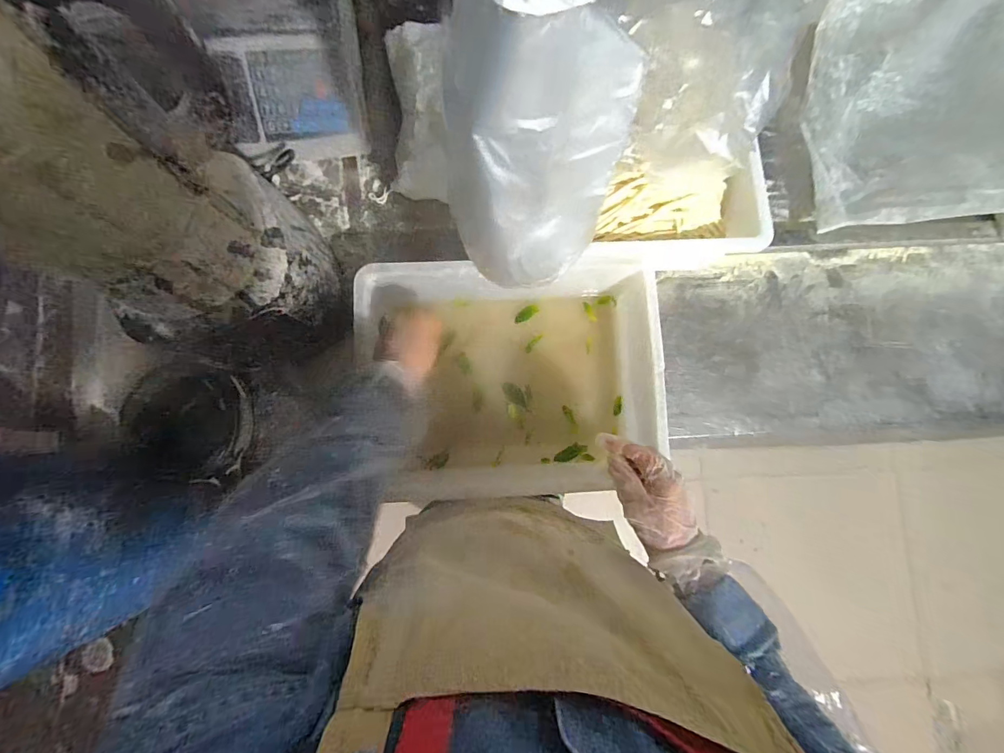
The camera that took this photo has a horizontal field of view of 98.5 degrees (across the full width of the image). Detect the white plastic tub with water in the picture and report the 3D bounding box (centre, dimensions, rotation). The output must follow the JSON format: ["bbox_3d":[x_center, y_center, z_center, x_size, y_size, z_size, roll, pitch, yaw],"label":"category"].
[{"bbox_3d":[0.009,-0.002,0.542,0.349,0.090,0.256,-1,84,-2],"label":"white plastic tub with water"}]

